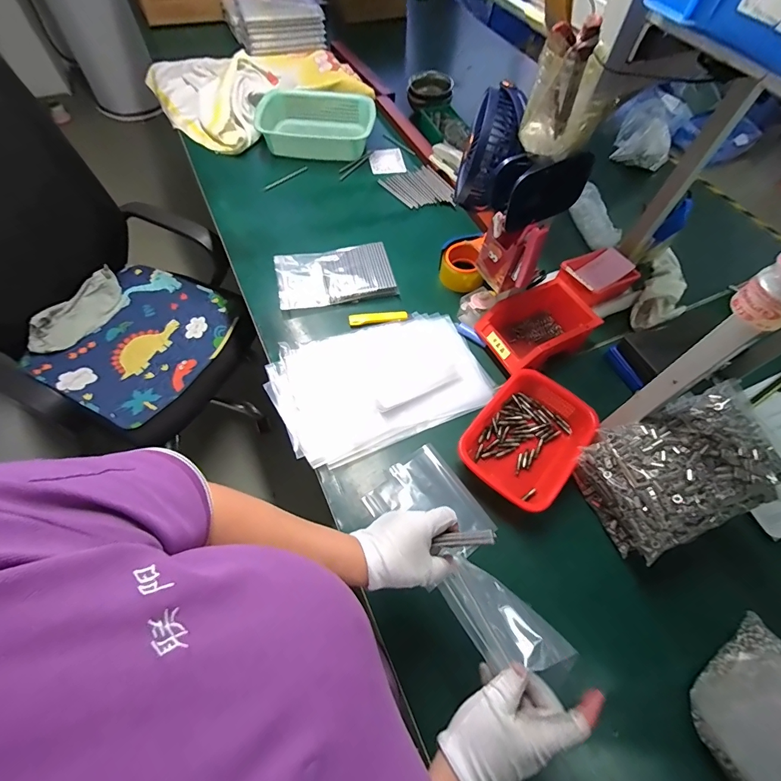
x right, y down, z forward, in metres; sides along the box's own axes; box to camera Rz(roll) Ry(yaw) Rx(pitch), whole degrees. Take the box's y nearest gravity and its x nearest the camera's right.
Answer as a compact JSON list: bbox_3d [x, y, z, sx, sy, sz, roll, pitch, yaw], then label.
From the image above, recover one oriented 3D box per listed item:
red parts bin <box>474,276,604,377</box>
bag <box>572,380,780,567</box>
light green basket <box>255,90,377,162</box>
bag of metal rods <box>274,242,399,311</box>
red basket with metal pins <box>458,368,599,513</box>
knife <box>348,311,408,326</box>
[{"bbox_3d":[0.270,-0.116,0.722,0.184,0.069,0.127,-26,65,-16],"label":"red parts bin"},{"bbox_3d":[0.411,0.123,0.571,0.216,0.144,0.156,-17,63,-11],"label":"bag"},{"bbox_3d":[-0.195,-0.717,1.056,0.308,0.086,0.212,-6,61,-6],"label":"light green basket"},{"bbox_3d":[-0.116,-0.241,0.820,0.232,0.032,0.145,-11,62,-8],"label":"bag of metal rods"},{"bbox_3d":[0.221,0.074,0.631,0.156,0.049,0.214,37,66,17],"label":"red basket with metal pins"},{"bbox_3d":[-0.024,-0.143,0.773,0.114,0.010,0.022,-4,61,-5],"label":"knife"}]

